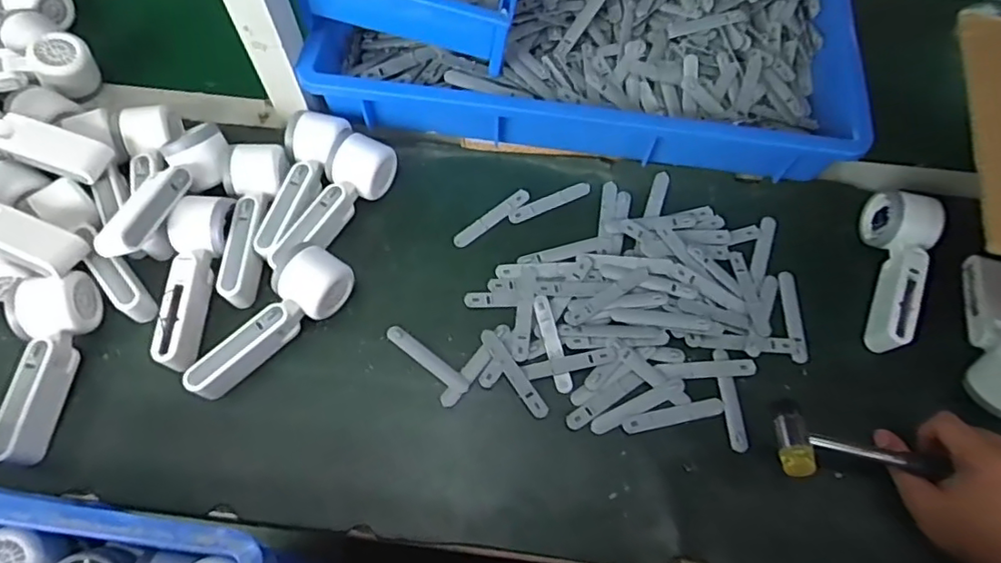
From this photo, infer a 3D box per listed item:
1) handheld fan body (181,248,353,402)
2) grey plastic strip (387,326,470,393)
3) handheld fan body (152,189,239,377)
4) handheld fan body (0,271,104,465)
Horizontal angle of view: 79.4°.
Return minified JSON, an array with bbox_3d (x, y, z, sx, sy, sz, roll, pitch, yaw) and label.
[{"bbox_3d":[-0.215,0.036,0.561,0.172,0.056,0.057,-37,72,-16],"label":"handheld fan body"},{"bbox_3d":[-0.069,0.074,0.570,0.094,0.004,0.016,35,68,15],"label":"grey plastic strip"},{"bbox_3d":[-0.296,-0.001,0.573,0.056,0.052,0.167,8,66,3],"label":"handheld fan body"},{"bbox_3d":[-0.407,0.076,0.539,0.059,0.060,0.167,0,66,-1],"label":"handheld fan body"}]

